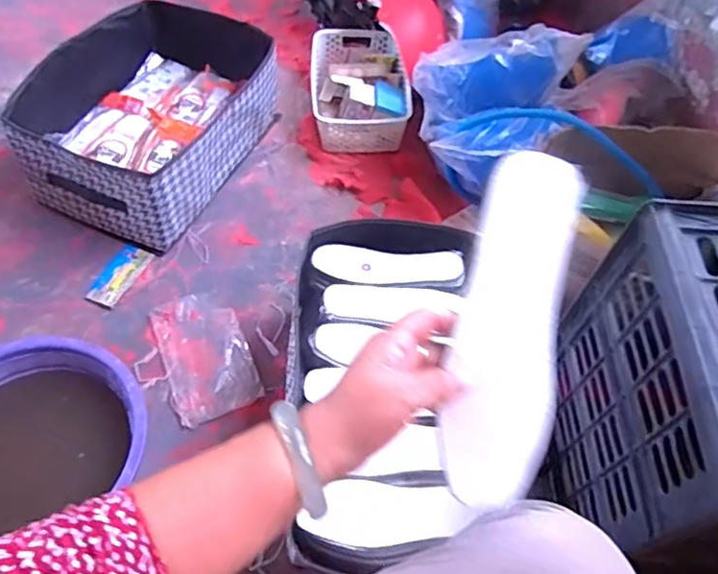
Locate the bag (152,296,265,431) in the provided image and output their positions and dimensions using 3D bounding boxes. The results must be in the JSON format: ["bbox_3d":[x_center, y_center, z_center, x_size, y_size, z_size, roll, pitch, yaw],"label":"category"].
[{"bbox_3d":[-0.242,0.103,0.945,0.131,0.014,0.201,-19,60,-17],"label":"bag"}]

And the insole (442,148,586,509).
[{"bbox_3d":[0.099,0.030,0.395,0.068,0.013,0.226,8,94,4],"label":"insole"}]

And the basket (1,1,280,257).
[{"bbox_3d":[-0.366,-0.322,1.108,0.320,0.165,0.455,21,57,9],"label":"basket"}]

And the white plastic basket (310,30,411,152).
[{"bbox_3d":[-0.002,-0.422,1.270,0.196,0.091,0.299,0,57,-5],"label":"white plastic basket"}]

